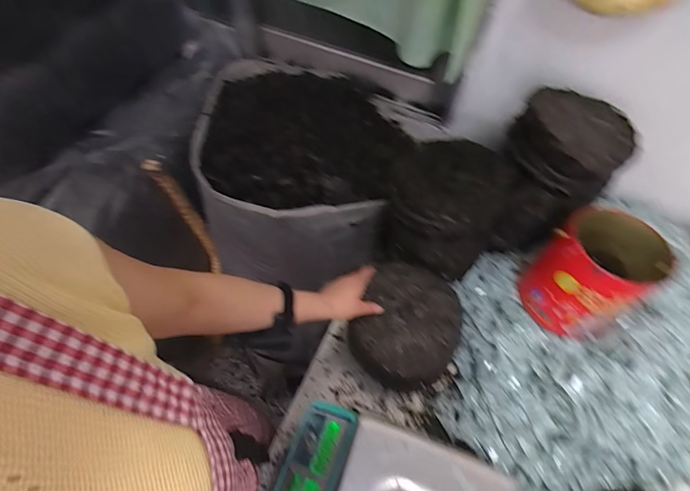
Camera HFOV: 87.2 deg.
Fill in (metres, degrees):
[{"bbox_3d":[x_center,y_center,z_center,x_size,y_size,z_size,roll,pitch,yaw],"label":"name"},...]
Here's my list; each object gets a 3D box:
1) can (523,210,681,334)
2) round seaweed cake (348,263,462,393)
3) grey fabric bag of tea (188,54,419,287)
[{"bbox_3d":[0.431,0.051,0.649,0.176,0.183,0.153,-34,66,-22],"label":"can"},{"bbox_3d":[0.102,0.140,0.644,0.188,0.059,0.211,28,61,13],"label":"round seaweed cake"},{"bbox_3d":[-0.103,-0.198,0.902,0.480,0.235,0.523,1,58,-3],"label":"grey fabric bag of tea"}]

